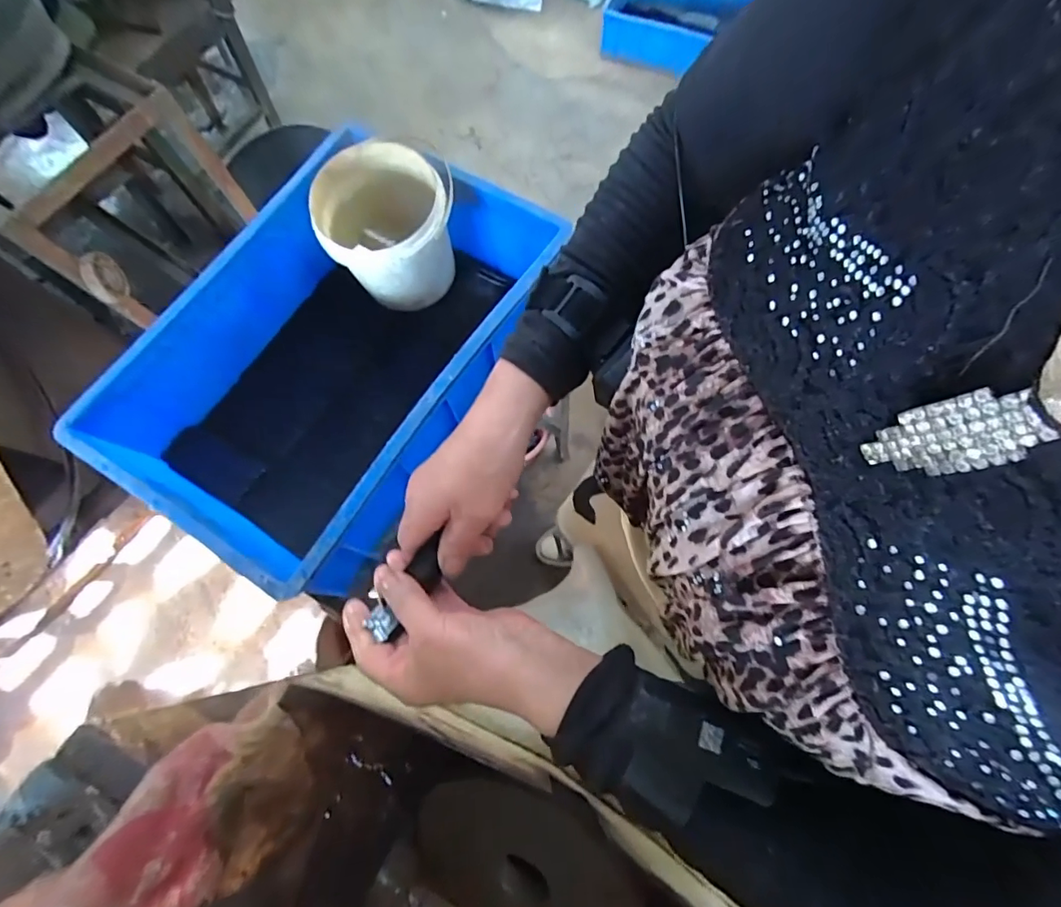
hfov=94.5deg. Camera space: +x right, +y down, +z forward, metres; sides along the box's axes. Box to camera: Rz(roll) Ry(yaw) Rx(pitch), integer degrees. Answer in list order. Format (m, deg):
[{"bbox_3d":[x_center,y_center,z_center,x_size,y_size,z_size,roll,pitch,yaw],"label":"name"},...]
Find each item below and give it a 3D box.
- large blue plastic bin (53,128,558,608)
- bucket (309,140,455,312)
[{"bbox_3d":[-0.234,-0.127,0.608,0.346,0.166,0.502,30,74,10],"label":"large blue plastic bin"},{"bbox_3d":[-0.175,-0.279,0.642,0.163,0.143,0.152,0,71,0],"label":"bucket"}]

